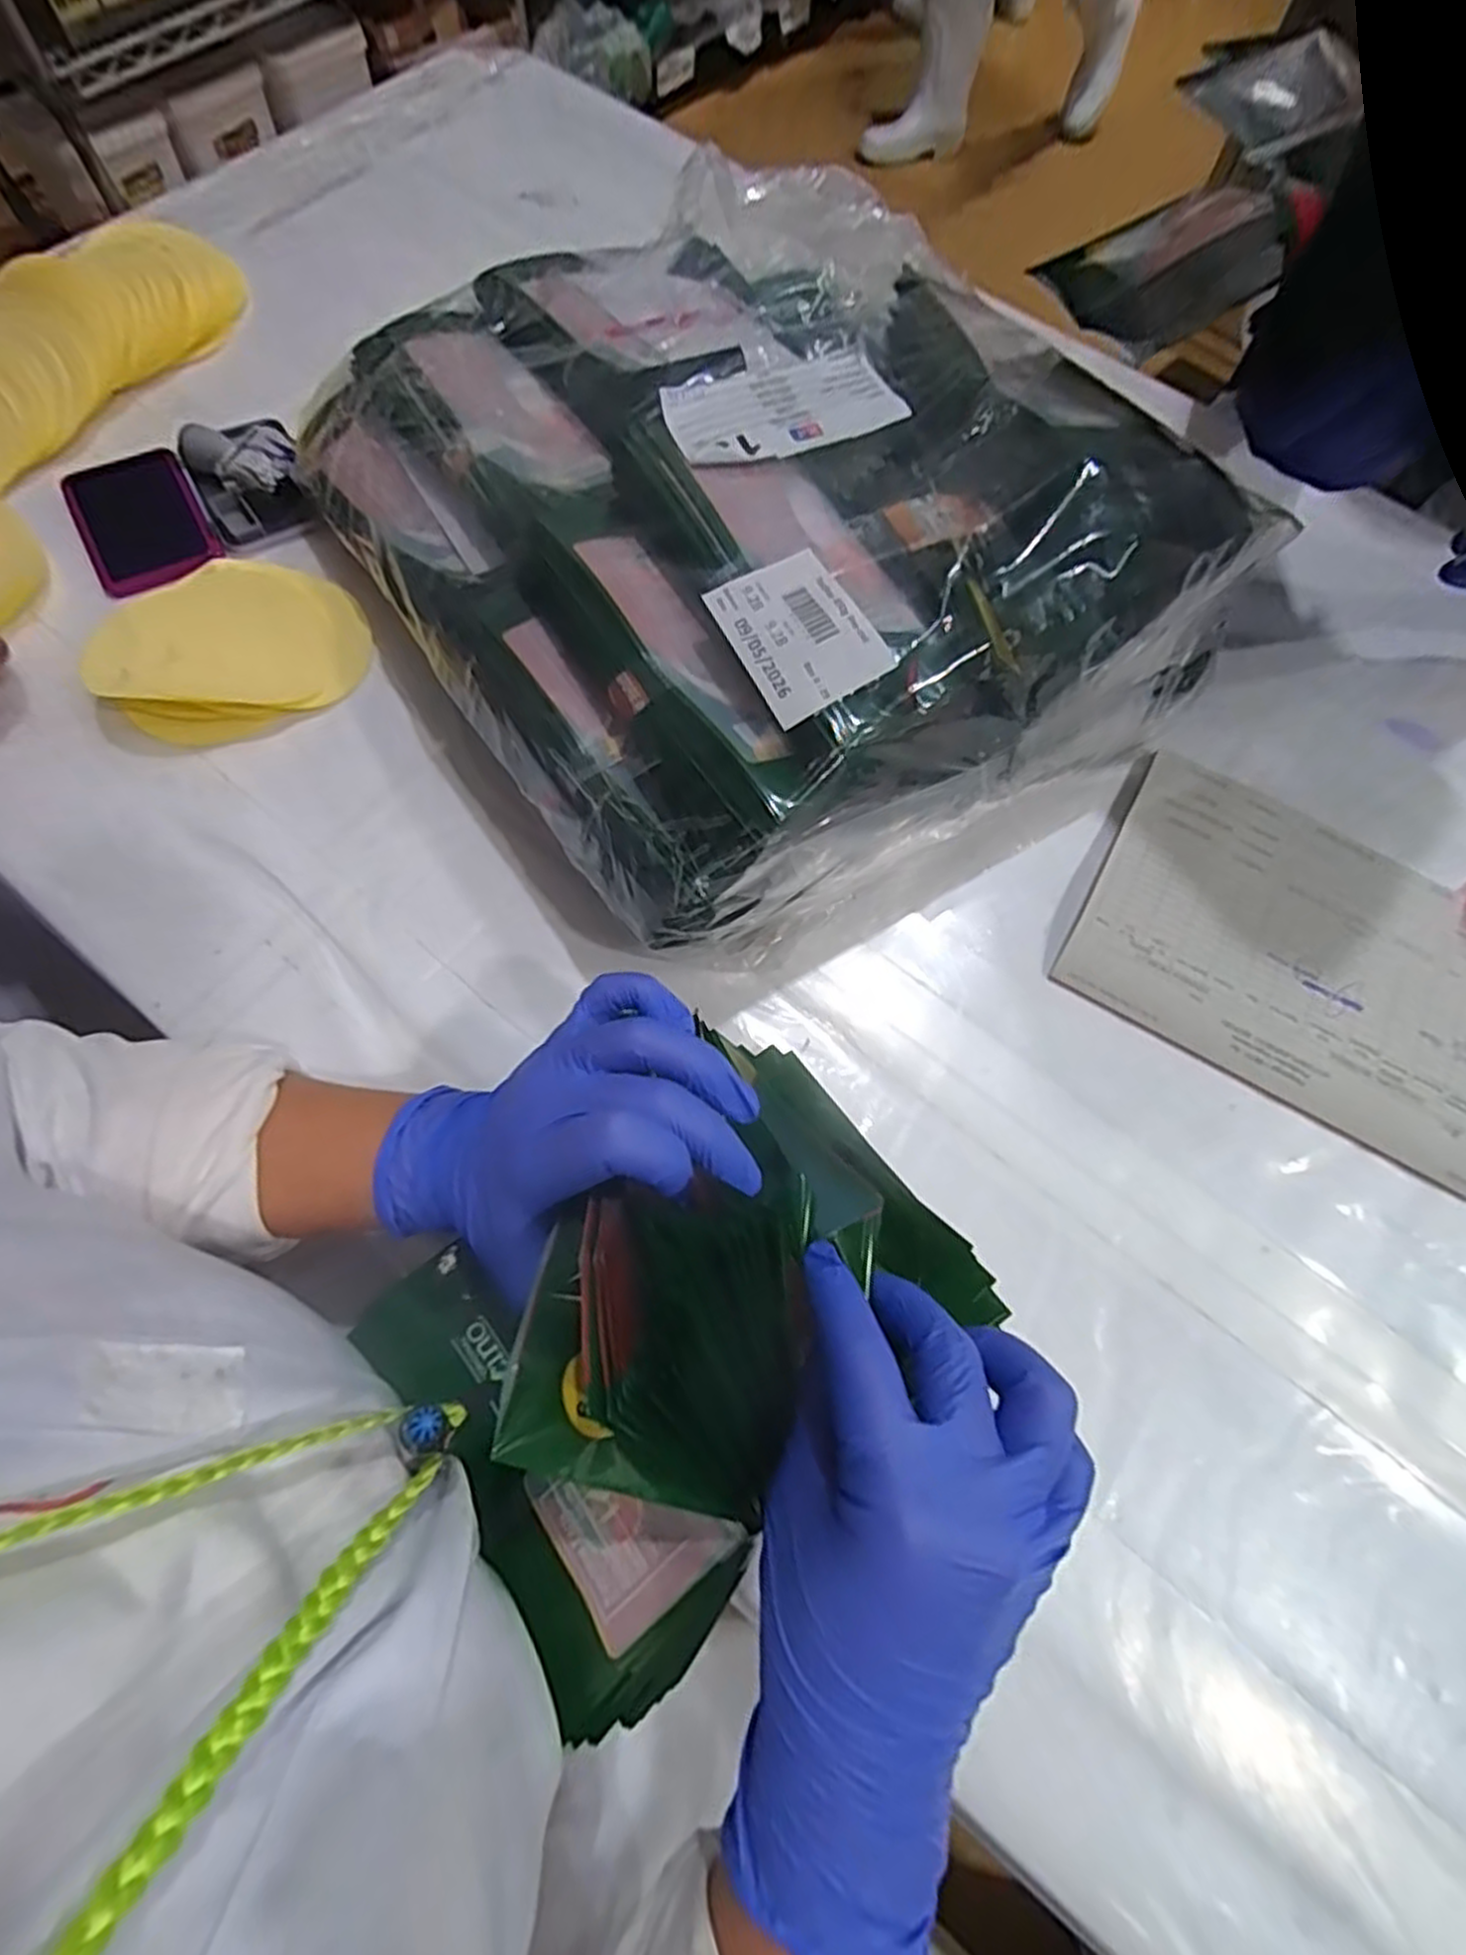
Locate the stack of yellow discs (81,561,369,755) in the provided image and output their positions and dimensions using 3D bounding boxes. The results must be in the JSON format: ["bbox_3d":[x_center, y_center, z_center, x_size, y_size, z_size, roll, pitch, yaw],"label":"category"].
[{"bbox_3d":[-0.275,-0.182,0.432,0.133,0.020,0.098,-26,72,-12],"label":"stack of yellow discs"}]

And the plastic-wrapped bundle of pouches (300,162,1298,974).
[{"bbox_3d":[-0.001,-0.225,0.397,0.326,0.129,0.391,-34,74,-15],"label":"plastic-wrapped bundle of pouches"}]

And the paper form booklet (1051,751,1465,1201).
[{"bbox_3d":[0.291,-0.015,0.399,0.211,0.012,0.162,30,70,9],"label":"paper form booklet"}]

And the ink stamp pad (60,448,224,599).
[{"bbox_3d":[-0.357,-0.272,0.470,0.069,0.019,0.123,-28,72,-13],"label":"ink stamp pad"}]

